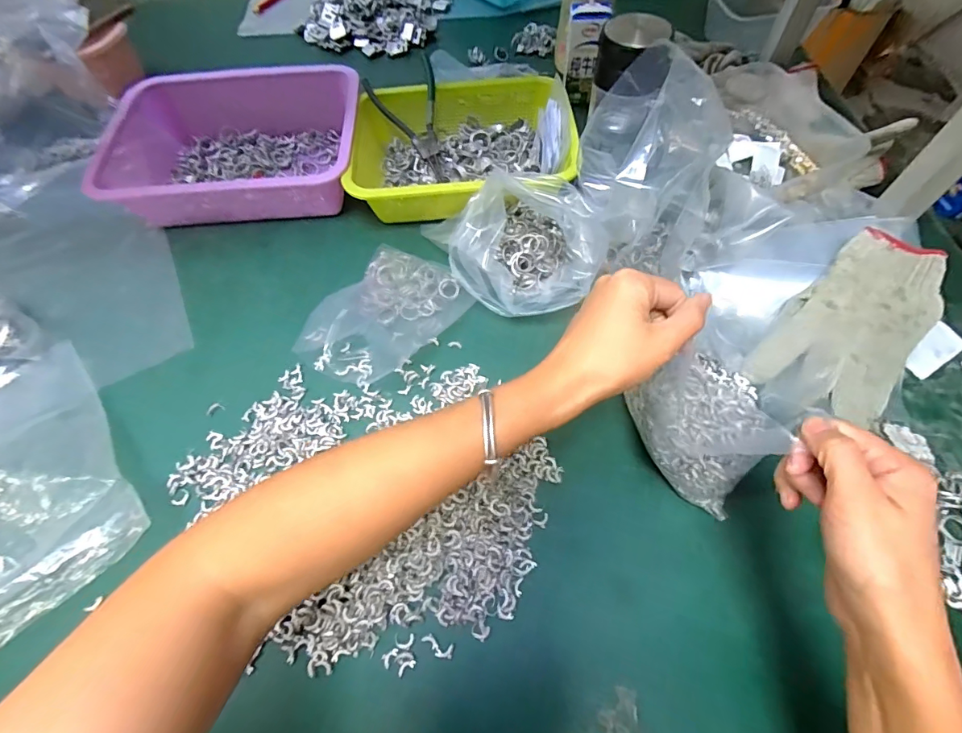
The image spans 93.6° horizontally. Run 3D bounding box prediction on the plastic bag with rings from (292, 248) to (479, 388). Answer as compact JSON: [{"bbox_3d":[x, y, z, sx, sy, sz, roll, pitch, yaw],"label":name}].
[{"bbox_3d":[-0.102,-0.054,0.484,0.122,0.023,0.165,30,67,16],"label":"plastic bag with rings"}]

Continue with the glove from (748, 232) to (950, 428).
[{"bbox_3d":[0.345,-0.034,0.417,0.111,0.030,0.188,35,87,16],"label":"glove"}]

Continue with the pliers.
[{"bbox_3d":[-0.095,-0.307,0.565,0.086,0.028,0.148,-7,85,-1],"label":"pliers"}]

